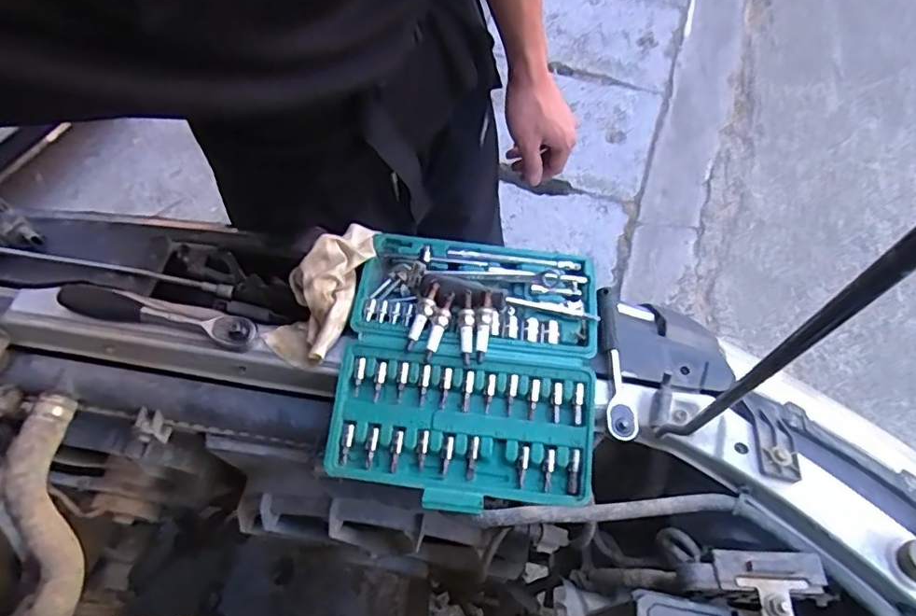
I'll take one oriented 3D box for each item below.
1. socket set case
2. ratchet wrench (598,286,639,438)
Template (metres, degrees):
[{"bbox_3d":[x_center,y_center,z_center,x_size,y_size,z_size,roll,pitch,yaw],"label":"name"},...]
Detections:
[{"bbox_3d":[0.011,0.048,0.550,0.229,0.056,0.256,7,59,1],"label":"socket set case"},{"bbox_3d":[0.149,0.050,0.547,0.025,0.029,0.142,2,59,-2],"label":"ratchet wrench"}]

